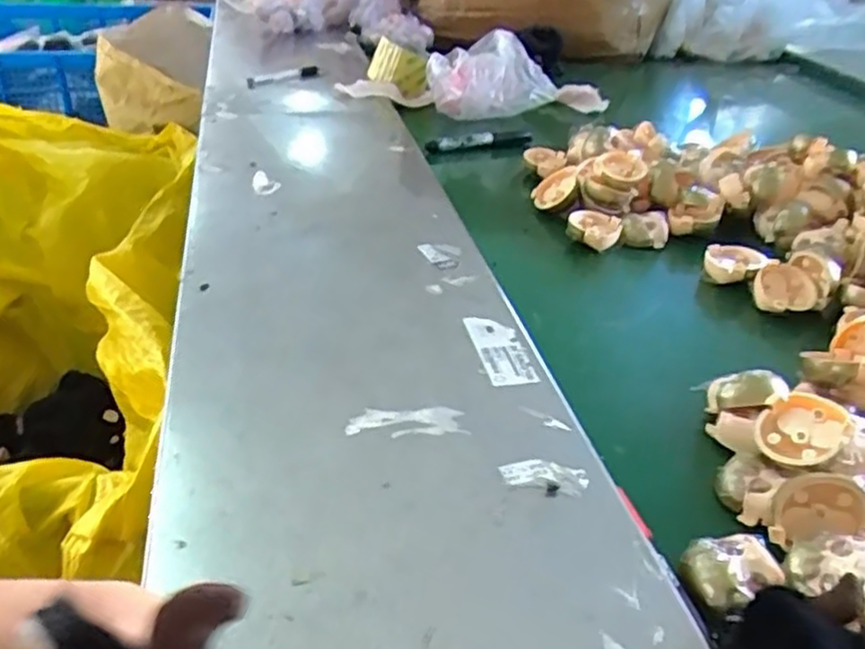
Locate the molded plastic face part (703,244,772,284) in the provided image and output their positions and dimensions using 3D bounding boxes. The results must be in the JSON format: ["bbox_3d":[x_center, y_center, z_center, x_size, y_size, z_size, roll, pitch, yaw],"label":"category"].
[{"bbox_3d":[0.267,-0.053,0.634,0.050,0.019,0.043,11,35,14],"label":"molded plastic face part"}]

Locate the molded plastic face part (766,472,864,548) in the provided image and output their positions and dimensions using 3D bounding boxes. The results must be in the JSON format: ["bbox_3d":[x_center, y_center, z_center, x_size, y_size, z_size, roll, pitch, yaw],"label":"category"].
[{"bbox_3d":[0.206,0.098,0.381,0.050,0.034,0.023,1,33,0],"label":"molded plastic face part"}]

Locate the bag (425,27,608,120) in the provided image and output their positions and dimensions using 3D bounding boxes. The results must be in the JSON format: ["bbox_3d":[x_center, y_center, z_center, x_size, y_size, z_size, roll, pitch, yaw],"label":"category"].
[{"bbox_3d":[0.119,-0.342,0.993,0.269,0.088,0.099,-9,35,-17],"label":"bag"}]

